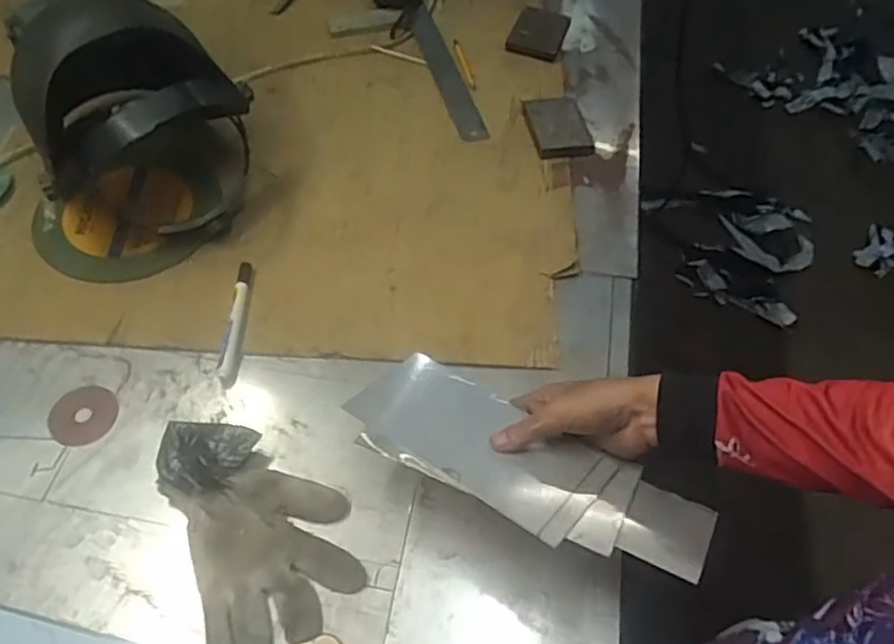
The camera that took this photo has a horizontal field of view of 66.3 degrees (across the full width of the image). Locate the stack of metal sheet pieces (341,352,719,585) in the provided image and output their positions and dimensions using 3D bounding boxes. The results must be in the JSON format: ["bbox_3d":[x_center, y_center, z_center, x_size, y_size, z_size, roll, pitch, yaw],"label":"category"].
[{"bbox_3d":[0.059,0.114,0.554,0.297,0.012,0.110,25,40,24],"label":"stack of metal sheet pieces"}]

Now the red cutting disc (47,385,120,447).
[{"bbox_3d":[-0.359,0.092,0.676,0.063,0.004,0.063,2,60,-3],"label":"red cutting disc"}]

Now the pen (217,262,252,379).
[{"bbox_3d":[-0.225,-0.006,0.734,0.019,0.020,0.142,2,54,-1],"label":"pen"}]

